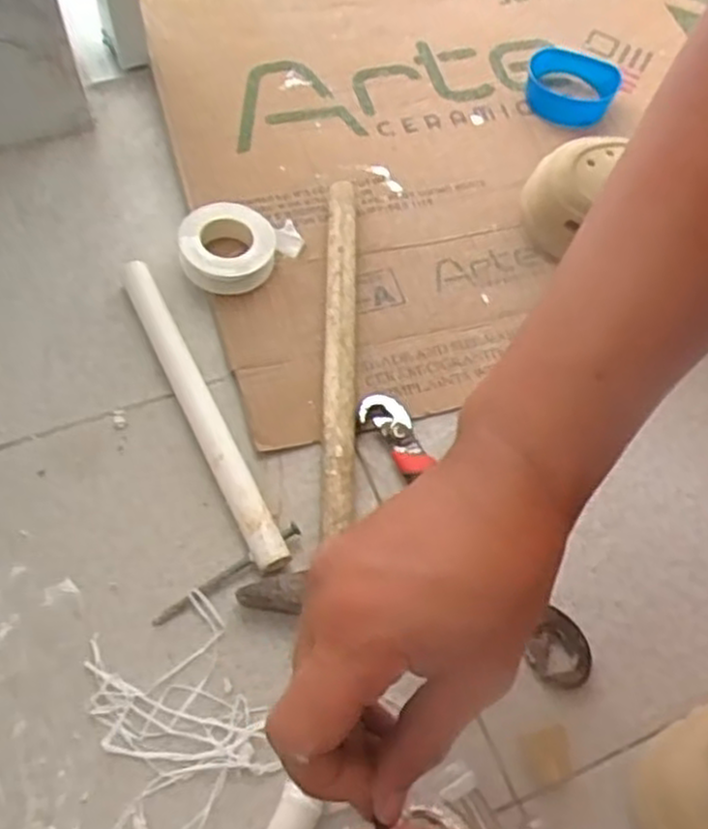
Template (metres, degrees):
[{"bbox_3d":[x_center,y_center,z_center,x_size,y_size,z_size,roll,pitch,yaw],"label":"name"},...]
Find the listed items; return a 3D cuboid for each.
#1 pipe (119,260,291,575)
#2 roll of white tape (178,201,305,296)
[{"bbox_3d":[-0.100,-0.006,0.492,0.021,0.019,0.240,-23,65,-16],"label":"pipe"},{"bbox_3d":[-0.080,-0.120,0.546,0.087,0.034,0.065,-11,62,-10],"label":"roll of white tape"}]

